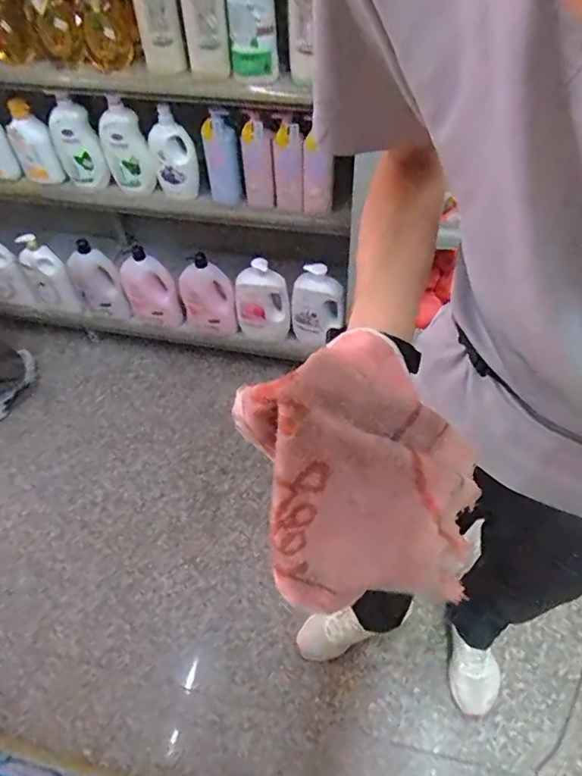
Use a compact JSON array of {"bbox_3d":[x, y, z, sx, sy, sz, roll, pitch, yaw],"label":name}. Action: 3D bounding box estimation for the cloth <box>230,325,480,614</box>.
[{"bbox_3d":[0.056,0.065,0.433,0.164,0.165,0.181,-15,55,-8],"label":"cloth"}]

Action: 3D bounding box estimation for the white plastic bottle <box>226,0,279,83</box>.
[{"bbox_3d":[-0.075,-0.710,1.024,0.091,0.204,0.059,-5,54,-1],"label":"white plastic bottle"}]

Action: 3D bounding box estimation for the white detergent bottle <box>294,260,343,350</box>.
[{"bbox_3d":[0.075,-0.227,1.515,0.136,0.243,0.083,-1,54,2],"label":"white detergent bottle"}]

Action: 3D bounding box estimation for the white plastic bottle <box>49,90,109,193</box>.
[{"bbox_3d":[-0.532,-0.611,1.336,0.116,0.240,0.063,-6,46,-2],"label":"white plastic bottle"}]

